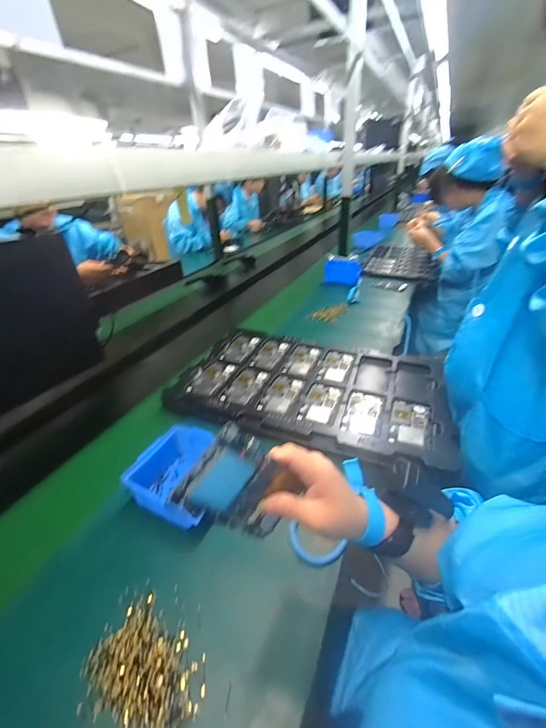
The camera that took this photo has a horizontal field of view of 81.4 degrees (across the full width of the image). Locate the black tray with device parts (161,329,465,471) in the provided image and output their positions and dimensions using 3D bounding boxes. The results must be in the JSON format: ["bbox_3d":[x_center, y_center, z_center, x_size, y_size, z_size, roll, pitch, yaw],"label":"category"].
[{"bbox_3d":[0.086,0.039,0.692,0.536,0.026,0.329,10,36,15],"label":"black tray with device parts"}]

